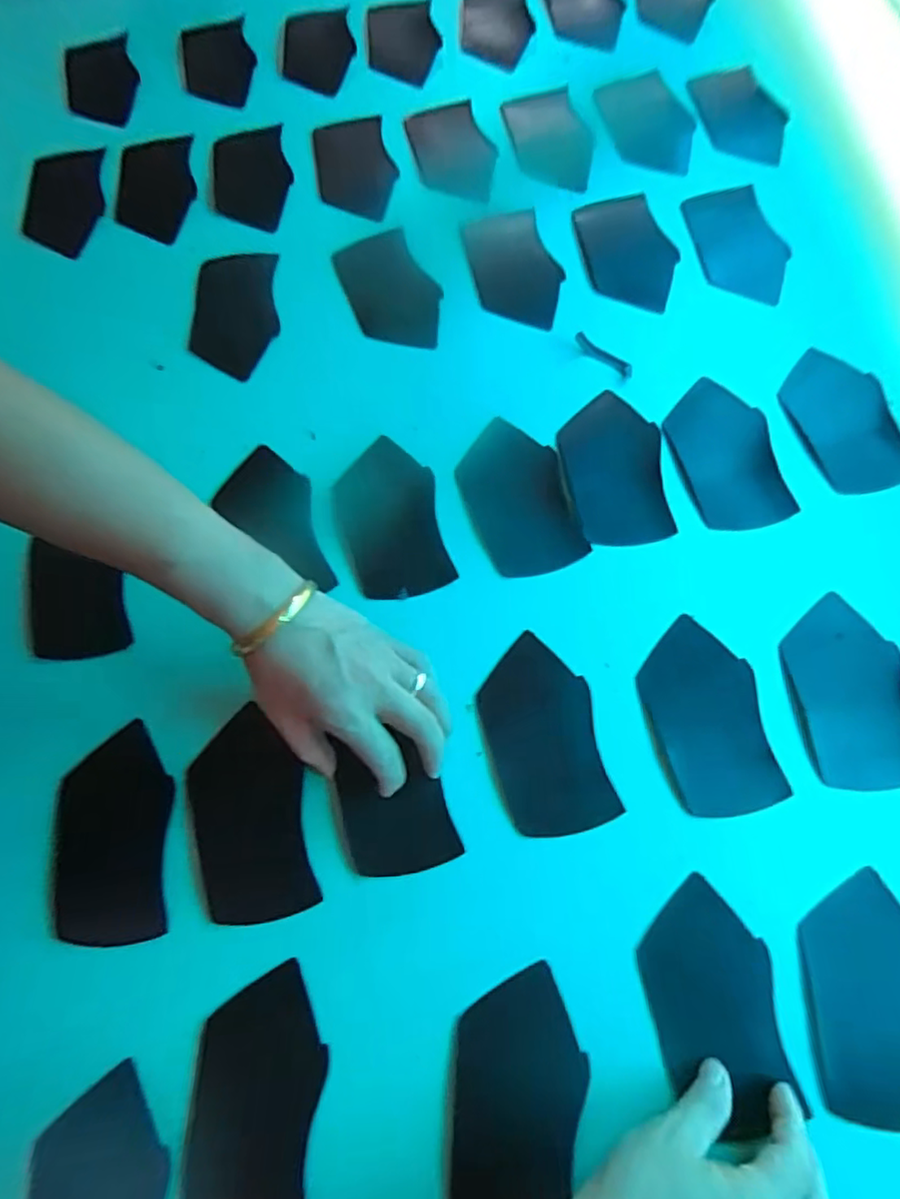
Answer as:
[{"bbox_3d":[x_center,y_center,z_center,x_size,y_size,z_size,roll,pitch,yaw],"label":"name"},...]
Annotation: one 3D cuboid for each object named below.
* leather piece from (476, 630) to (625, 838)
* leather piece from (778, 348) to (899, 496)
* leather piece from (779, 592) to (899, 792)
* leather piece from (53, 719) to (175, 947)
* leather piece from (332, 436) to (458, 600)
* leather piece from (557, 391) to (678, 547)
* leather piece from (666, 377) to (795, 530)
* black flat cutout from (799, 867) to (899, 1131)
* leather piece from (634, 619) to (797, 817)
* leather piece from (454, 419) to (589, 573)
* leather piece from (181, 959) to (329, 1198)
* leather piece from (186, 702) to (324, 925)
[{"bbox_3d":[0.062,0.091,0.423,0.073,0.012,0.128,-12,72,-4],"label":"leather piece"},{"bbox_3d":[0.311,-0.143,0.497,0.076,0.012,0.124,-13,72,-4],"label":"leather piece"},{"bbox_3d":[0.272,0.064,0.428,0.073,0.004,0.126,-6,73,4],"label":"leather piece"},{"bbox_3d":[-0.217,0.150,0.403,0.071,0.006,0.128,-5,72,-1],"label":"leather piece"},{"bbox_3d":[-0.047,-0.064,0.477,0.075,0.011,0.129,-14,73,-2],"label":"leather piece"},{"bbox_3d":[0.127,-0.103,0.490,0.075,0.008,0.126,-5,74,-2],"label":"leather piece"},{"bbox_3d":[0.216,-0.115,0.490,0.072,0.008,0.126,-16,72,-5],"label":"leather piece"},{"bbox_3d":[0.252,0.238,0.374,0.071,0.004,0.128,-2,72,9],"label":"black flat cutout"},{"bbox_3d":[0.176,0.080,0.429,0.075,0.010,0.127,-11,72,-3],"label":"leather piece"},{"bbox_3d":[0.050,-0.080,0.481,0.076,0.010,0.125,-17,73,-5],"label":"leather piece"},{"bbox_3d":[-0.110,0.286,0.358,0.071,0.004,0.127,2,72,1],"label":"leather piece"},{"bbox_3d":[-0.132,0.141,0.410,0.073,0.004,0.129,-12,73,-2],"label":"leather piece"}]

